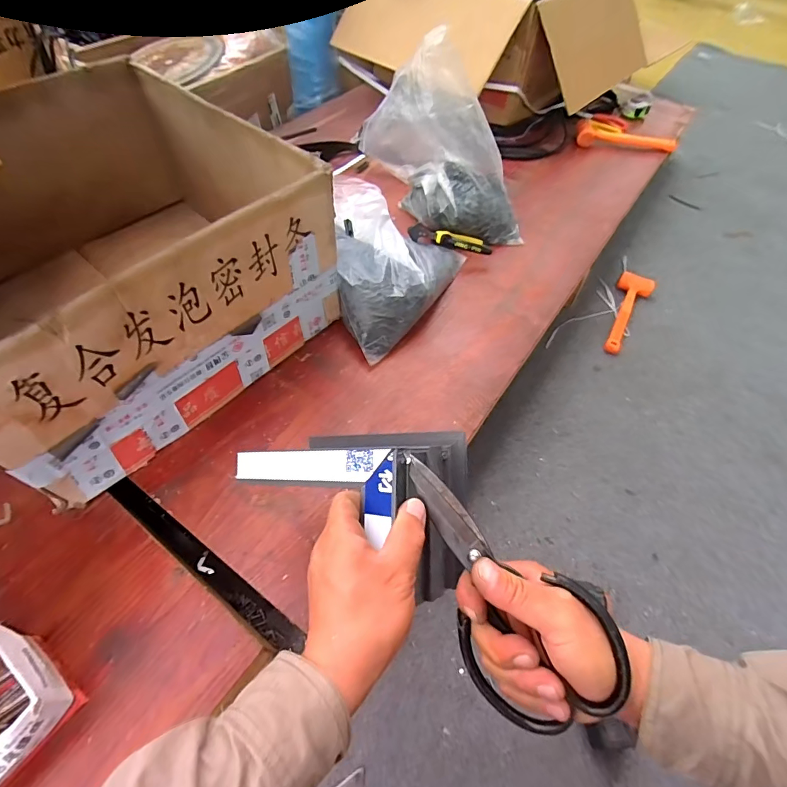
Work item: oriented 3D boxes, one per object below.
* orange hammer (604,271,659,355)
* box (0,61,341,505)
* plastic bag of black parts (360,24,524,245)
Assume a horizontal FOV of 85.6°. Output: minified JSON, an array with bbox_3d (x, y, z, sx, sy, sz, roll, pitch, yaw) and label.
[{"bbox_3d":[0.555,-0.199,1.023,0.080,0.035,0.277,30,59,15],"label":"orange hammer"},{"bbox_3d":[-0.447,-0.219,0.645,0.538,0.277,0.489,37,61,19],"label":"box"},{"bbox_3d":[0.112,-0.516,0.886,0.183,0.268,0.384,-25,61,-19],"label":"plastic bag of black parts"}]

